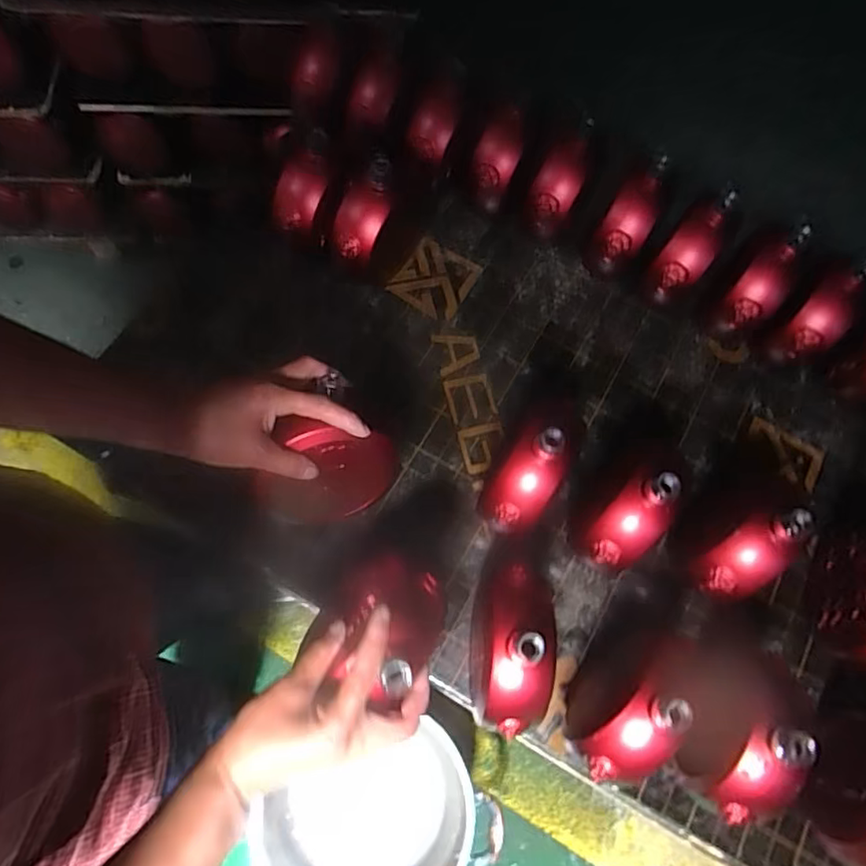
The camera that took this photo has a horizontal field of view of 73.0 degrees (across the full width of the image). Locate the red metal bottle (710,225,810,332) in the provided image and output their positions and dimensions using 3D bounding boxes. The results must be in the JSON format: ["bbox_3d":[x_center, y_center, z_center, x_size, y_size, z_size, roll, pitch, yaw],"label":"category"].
[{"bbox_3d":[0.360,-0.164,0.650,0.057,0.138,0.056,33,37,8],"label":"red metal bottle"}]

